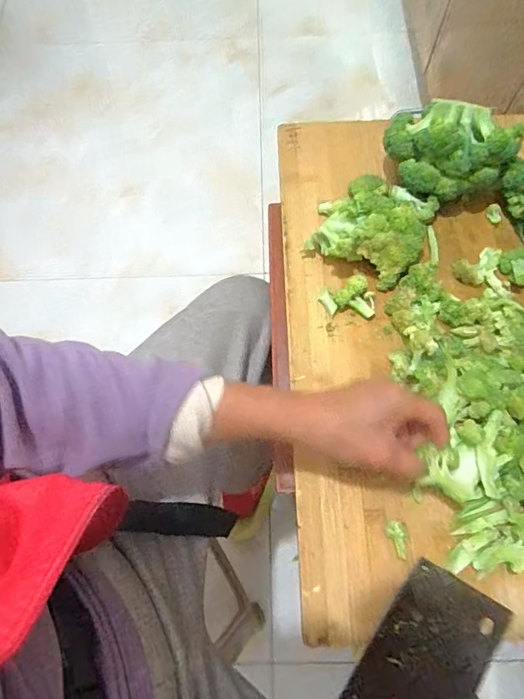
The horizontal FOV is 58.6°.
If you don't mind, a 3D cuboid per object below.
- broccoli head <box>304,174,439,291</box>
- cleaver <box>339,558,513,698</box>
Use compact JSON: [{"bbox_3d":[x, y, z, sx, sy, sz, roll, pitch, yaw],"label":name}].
[{"bbox_3d":[0.125,-0.143,0.518,0.126,0.066,0.124,21,69,9],"label":"broccoli head"},{"bbox_3d":[0.075,0.277,0.320,0.020,0.084,0.261,46,70,-29],"label":"cleaver"}]

